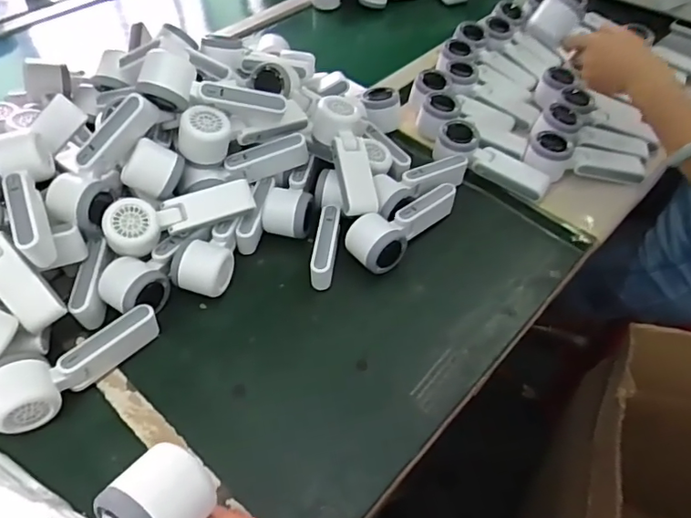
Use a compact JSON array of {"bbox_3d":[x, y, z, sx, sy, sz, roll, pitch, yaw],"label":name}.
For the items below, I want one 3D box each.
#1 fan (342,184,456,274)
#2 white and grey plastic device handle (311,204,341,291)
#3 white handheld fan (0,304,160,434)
[{"bbox_3d":[0.073,-0.044,0.668,0.165,0.064,0.062,-36,60,-28],"label":"fan"},{"bbox_3d":[-0.023,-0.017,0.627,0.024,0.037,0.104,7,69,4],"label":"white and grey plastic device handle"},{"bbox_3d":[-0.274,0.099,0.534,0.067,0.053,0.165,34,57,24],"label":"white handheld fan"}]

